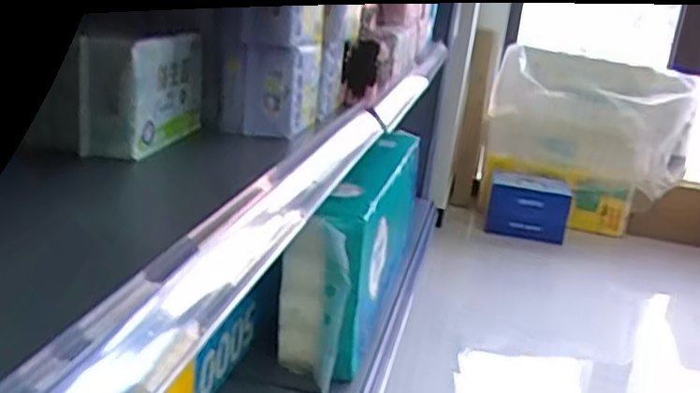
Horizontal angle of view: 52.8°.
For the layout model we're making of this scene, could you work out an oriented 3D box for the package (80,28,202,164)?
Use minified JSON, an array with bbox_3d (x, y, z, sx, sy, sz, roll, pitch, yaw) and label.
[{"bbox_3d":[-0.201,-0.105,0.702,0.053,0.101,0.178,9,17,6],"label":"package"}]

